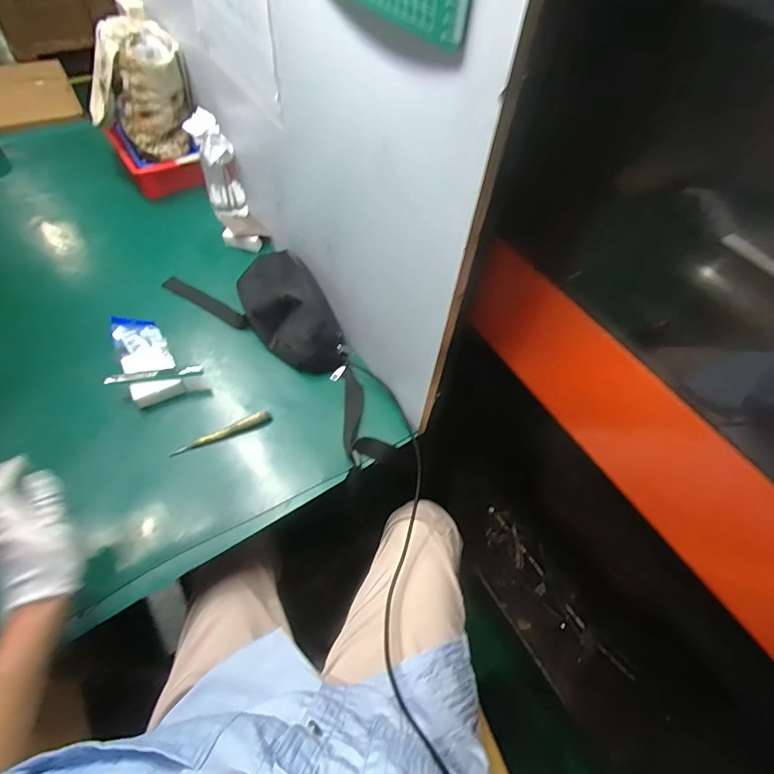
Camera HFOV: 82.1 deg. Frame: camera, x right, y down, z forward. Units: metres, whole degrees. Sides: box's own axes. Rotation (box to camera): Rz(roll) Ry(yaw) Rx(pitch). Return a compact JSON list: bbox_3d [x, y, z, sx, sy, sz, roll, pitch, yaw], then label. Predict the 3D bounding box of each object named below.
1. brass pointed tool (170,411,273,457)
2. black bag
[{"bbox_3d":[-0.249,0.073,0.677,0.151,0.022,0.018,-23,61,-18],"label":"brass pointed tool"},{"bbox_3d":[-0.128,-0.084,0.744,0.163,0.091,0.462,-39,67,-25],"label":"black bag"}]

